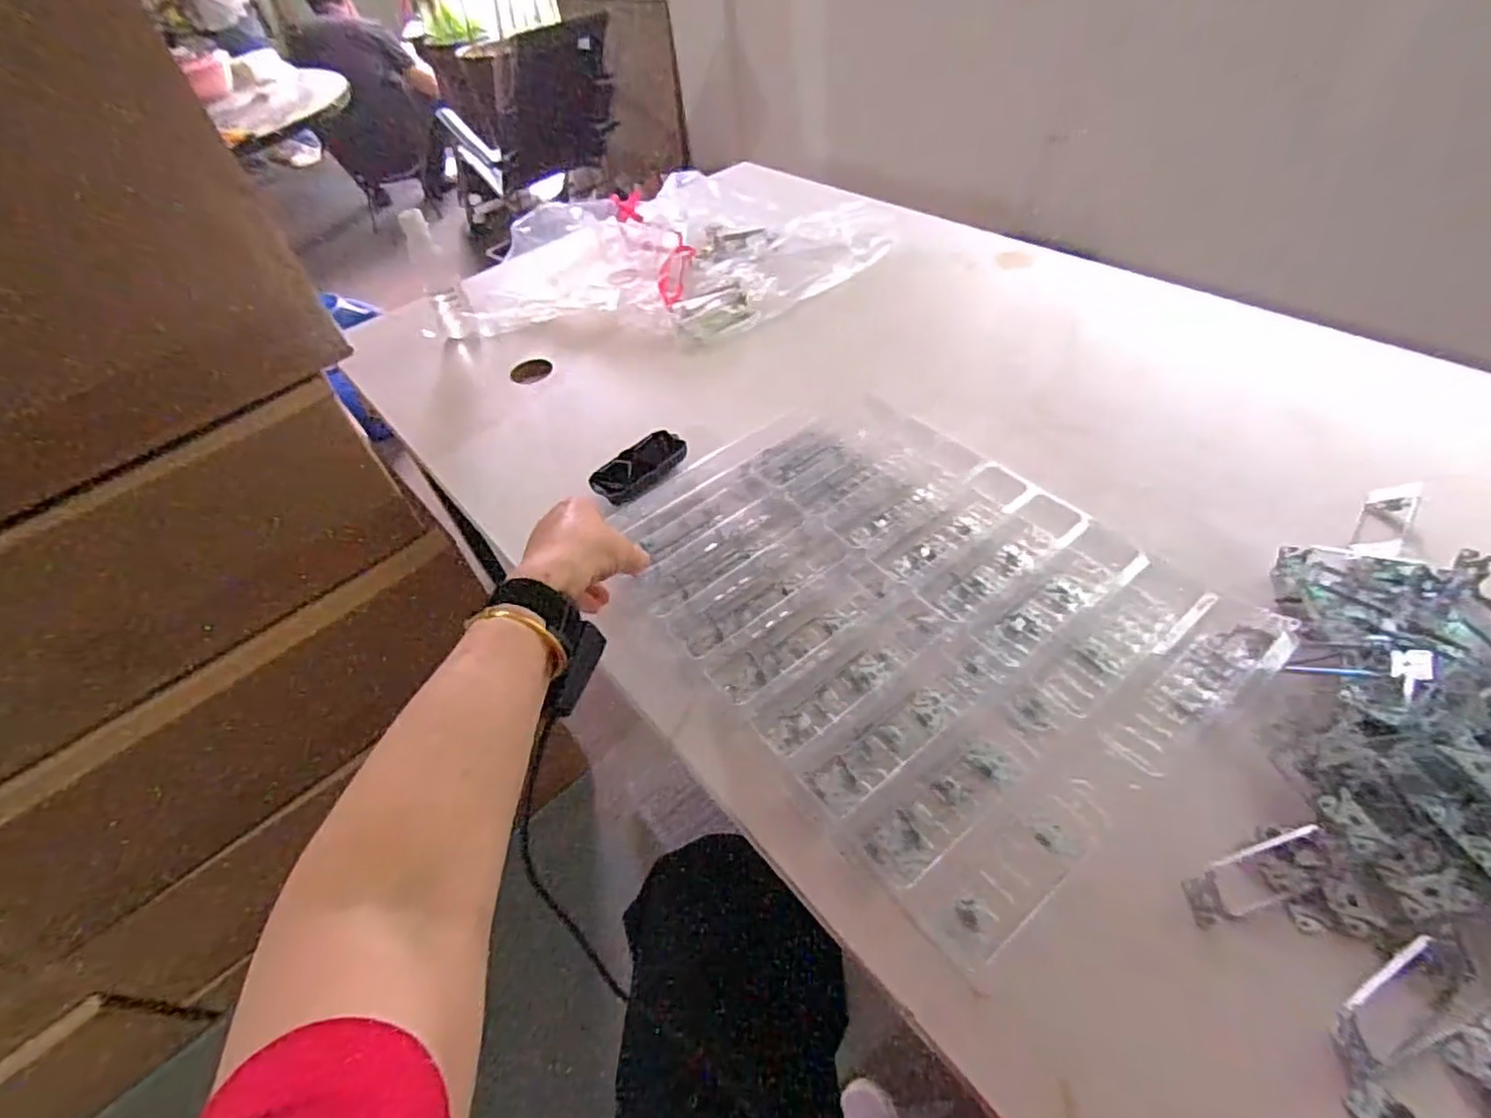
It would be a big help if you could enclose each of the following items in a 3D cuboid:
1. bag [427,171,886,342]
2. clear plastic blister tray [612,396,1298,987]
[{"bbox_3d":[-0.106,-0.474,1.016,0.640,0.100,0.376,2,50,9],"label":"bag"},{"bbox_3d":[0.117,0.022,0.549,0.347,0.051,0.463,-31,50,-22],"label":"clear plastic blister tray"}]

